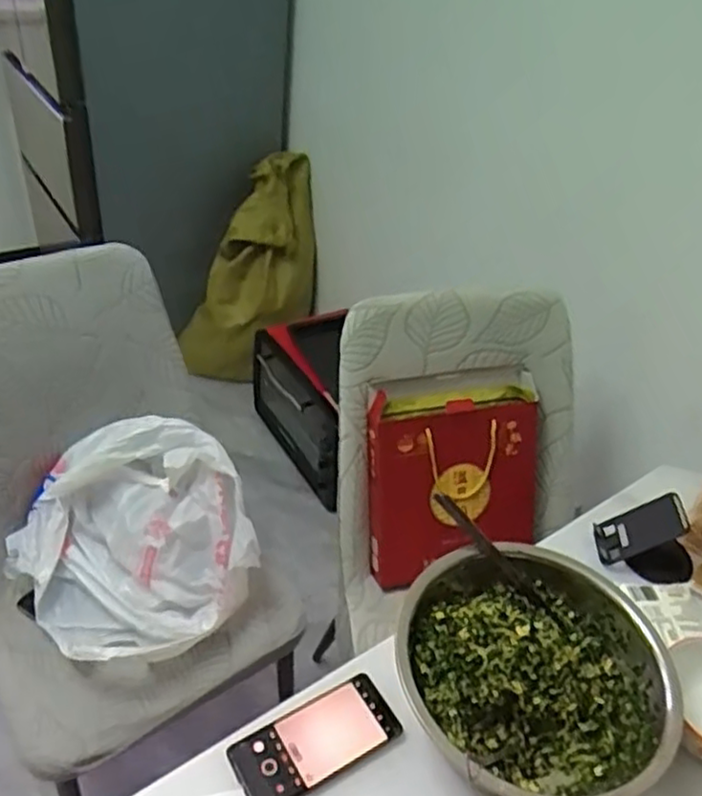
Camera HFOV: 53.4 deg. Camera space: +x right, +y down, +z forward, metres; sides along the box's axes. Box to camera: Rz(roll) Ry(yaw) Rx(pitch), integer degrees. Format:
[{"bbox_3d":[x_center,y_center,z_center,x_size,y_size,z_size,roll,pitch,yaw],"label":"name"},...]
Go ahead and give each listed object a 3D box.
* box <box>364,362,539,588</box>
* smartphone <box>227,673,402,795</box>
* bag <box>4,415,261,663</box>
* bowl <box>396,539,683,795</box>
[{"bbox_3d":[0.176,0.130,1.137,0.297,0.338,0.053,-7,12,-17],"label":"box"},{"bbox_3d":[-0.032,0.330,0.674,0.159,0.010,0.073,-17,46,-27],"label":"smartphone"},{"bbox_3d":[-0.323,0.210,1.046,0.311,0.202,0.317,-23,48,-32],"label":"bag"},{"bbox_3d":[0.174,0.274,0.691,0.251,0.102,0.255,5,40,-4],"label":"bowl"}]

